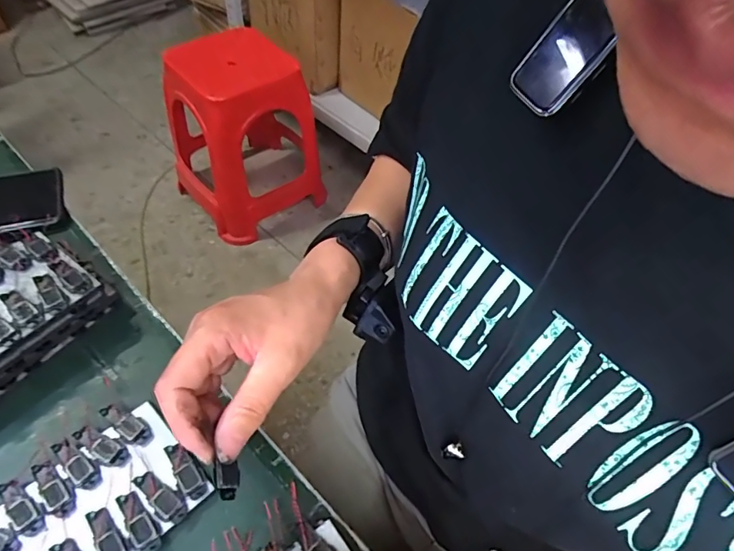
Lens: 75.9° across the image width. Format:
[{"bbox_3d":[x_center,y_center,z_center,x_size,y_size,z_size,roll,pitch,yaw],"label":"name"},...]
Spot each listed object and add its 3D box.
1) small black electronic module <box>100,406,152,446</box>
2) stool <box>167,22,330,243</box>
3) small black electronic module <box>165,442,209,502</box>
[{"bbox_3d":[-0.162,0.100,0.316,0.041,0.004,0.015,31,57,17],"label":"small black electronic module"},{"bbox_3d":[-0.333,-0.391,1.334,0.373,0.429,0.313,-30,62,-25],"label":"stool"},{"bbox_3d":[-0.116,0.124,0.302,0.014,0.004,0.039,-28,61,-24],"label":"small black electronic module"}]

